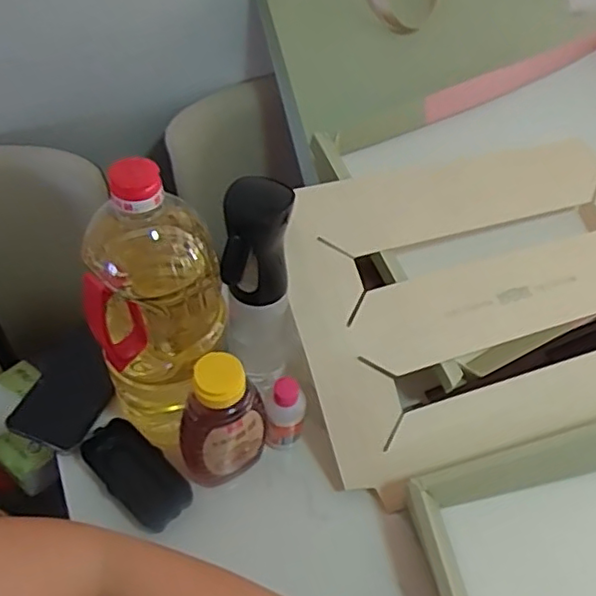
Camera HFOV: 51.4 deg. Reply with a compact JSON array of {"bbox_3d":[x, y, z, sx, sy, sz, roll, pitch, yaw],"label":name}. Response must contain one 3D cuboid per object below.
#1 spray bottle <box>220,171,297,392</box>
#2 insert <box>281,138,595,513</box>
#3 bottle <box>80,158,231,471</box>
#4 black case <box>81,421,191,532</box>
[{"bbox_3d":[-0.035,0.000,0.550,0.061,0.228,0.058,-1,52,-4],"label":"spray bottle"},{"bbox_3d":[0.202,-0.004,0.619,0.426,0.053,0.293,-18,77,-12],"label":"insert"},{"bbox_3d":[-0.111,0.014,0.501,0.103,0.265,0.101,-9,53,-10],"label":"bottle"},{"bbox_3d":[-0.148,0.166,0.576,0.114,0.031,0.054,36,58,23],"label":"black case"}]

